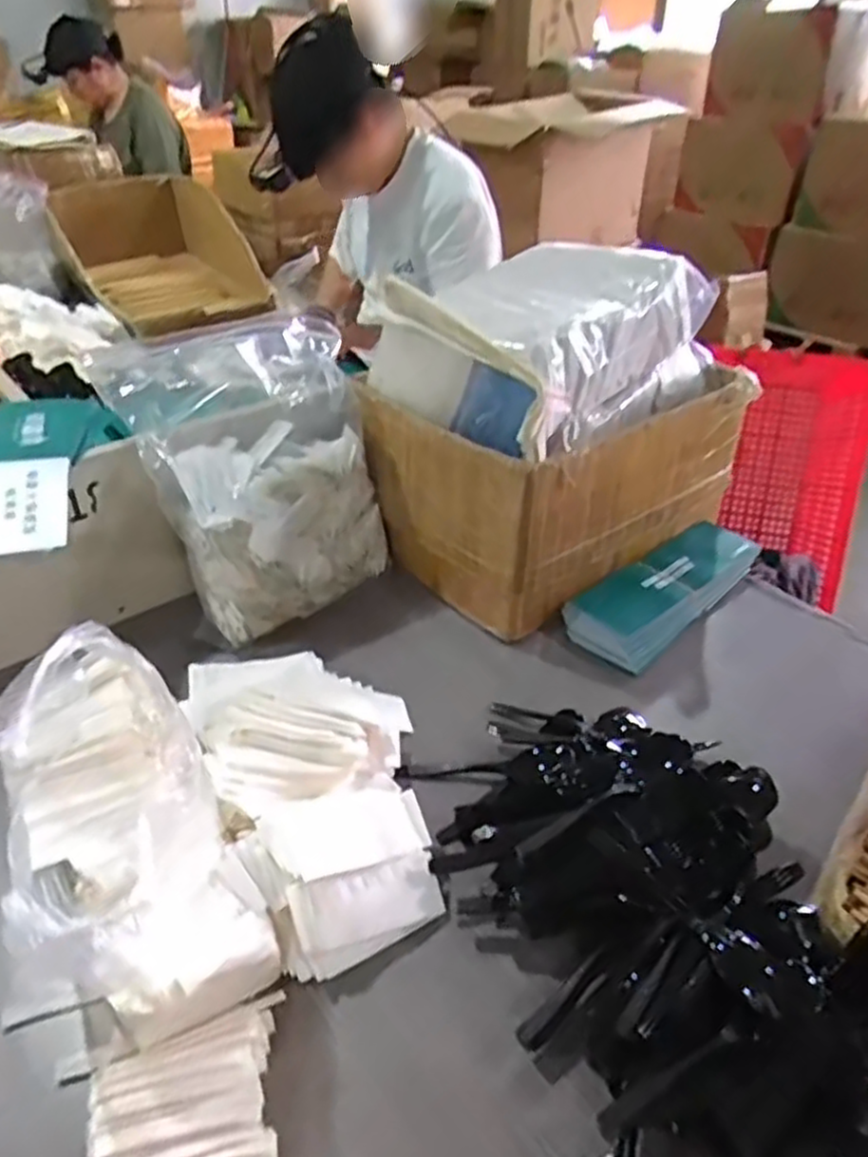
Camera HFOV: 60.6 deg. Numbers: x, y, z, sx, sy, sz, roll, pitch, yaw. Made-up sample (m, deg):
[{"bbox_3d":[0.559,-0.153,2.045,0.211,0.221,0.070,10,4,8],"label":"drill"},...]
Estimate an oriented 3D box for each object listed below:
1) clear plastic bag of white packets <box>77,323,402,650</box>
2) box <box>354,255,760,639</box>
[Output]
[{"bbox_3d":[-0.187,-0.119,0.831,0.257,0.258,0.187,-25,43,-31],"label":"clear plastic bag of white packets"},{"bbox_3d":[0.150,-0.188,0.873,0.398,0.302,0.260,-24,43,-31],"label":"box"}]

